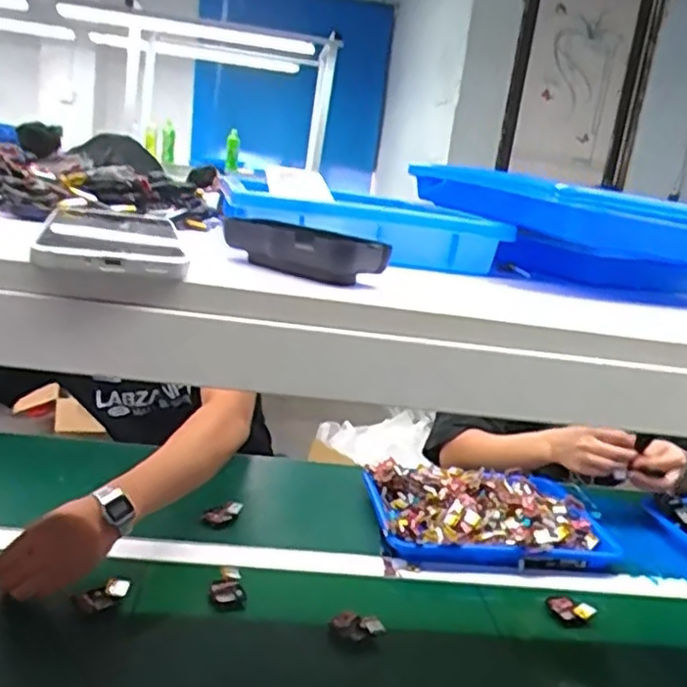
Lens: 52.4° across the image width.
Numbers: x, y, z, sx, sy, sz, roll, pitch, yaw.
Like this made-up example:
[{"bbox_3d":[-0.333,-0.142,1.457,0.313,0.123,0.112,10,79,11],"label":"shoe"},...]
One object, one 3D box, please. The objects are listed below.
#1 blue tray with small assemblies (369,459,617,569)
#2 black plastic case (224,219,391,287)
[{"bbox_3d":[0.202,0.242,1.005,0.339,0.053,0.232,5,14,-13],"label":"blue tray with small assemblies"},{"bbox_3d":[-0.026,-0.058,0.435,0.105,0.031,0.045,17,16,33],"label":"black plastic case"}]

